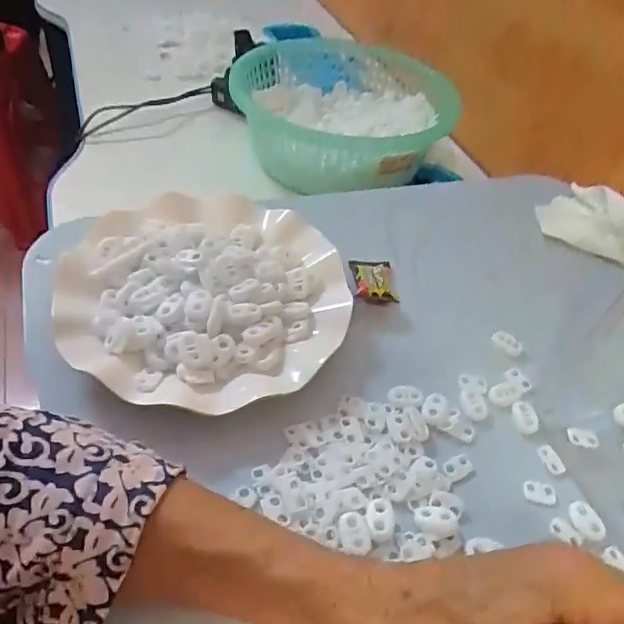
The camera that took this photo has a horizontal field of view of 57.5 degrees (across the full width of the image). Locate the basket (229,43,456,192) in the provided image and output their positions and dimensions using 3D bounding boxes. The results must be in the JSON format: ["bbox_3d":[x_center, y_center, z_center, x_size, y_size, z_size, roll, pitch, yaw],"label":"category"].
[{"bbox_3d":[0.034,-0.214,0.607,0.186,0.079,0.209,-11,48,-17],"label":"basket"}]

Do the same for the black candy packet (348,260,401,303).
[{"bbox_3d":[0.045,-0.022,0.414,0.031,0.019,0.050,2,45,-4],"label":"black candy packet"}]

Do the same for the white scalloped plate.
[{"bbox_3d":[-0.069,-0.009,0.381,0.180,0.043,0.186,1,45,-1],"label":"white scalloped plate"}]

